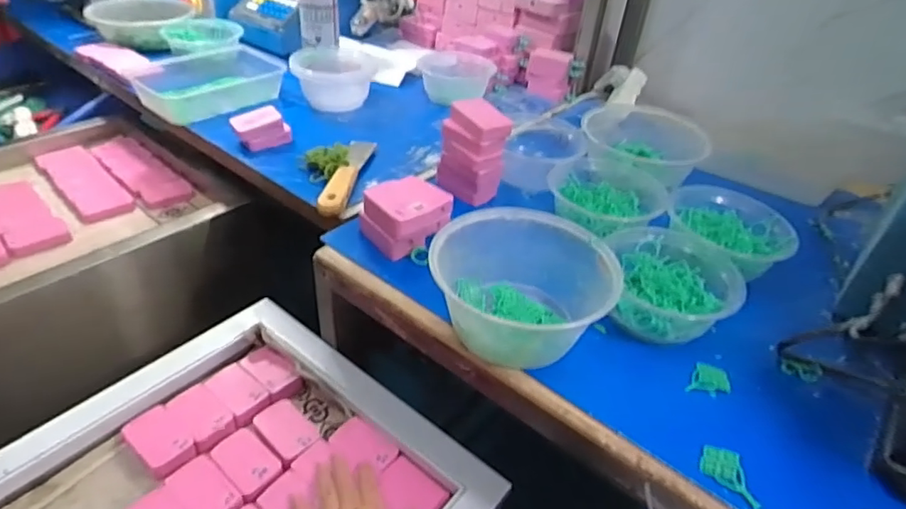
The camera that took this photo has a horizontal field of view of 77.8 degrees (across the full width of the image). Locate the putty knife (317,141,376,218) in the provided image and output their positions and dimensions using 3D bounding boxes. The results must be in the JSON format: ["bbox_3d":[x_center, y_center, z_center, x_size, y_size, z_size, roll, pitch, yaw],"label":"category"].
[{"bbox_3d":[-0.139,-0.107,0.742,0.034,0.018,0.192,8,38,1],"label":"putty knife"}]

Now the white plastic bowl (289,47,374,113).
[{"bbox_3d":[-0.201,-0.306,0.947,0.132,0.073,0.133,-1,39,-10],"label":"white plastic bowl"}]

